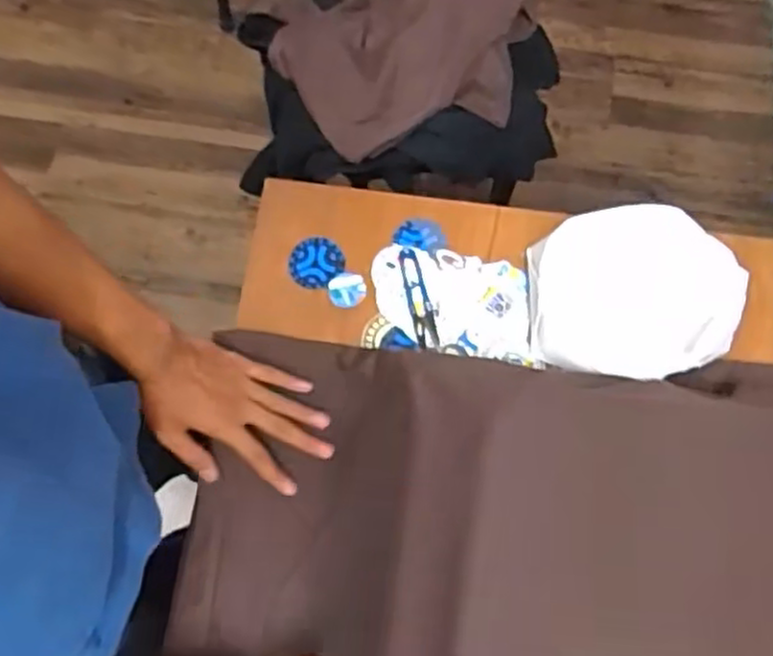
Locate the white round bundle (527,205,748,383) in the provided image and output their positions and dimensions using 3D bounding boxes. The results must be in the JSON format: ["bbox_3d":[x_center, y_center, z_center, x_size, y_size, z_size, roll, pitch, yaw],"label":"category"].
[{"bbox_3d":[0.238,-0.036,0.701,0.198,0.061,0.157,5,74,1],"label":"white round bundle"}]

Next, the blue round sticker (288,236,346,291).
[{"bbox_3d":[-0.072,-0.067,0.736,0.054,0.006,0.053,0,73,0],"label":"blue round sticker"}]

